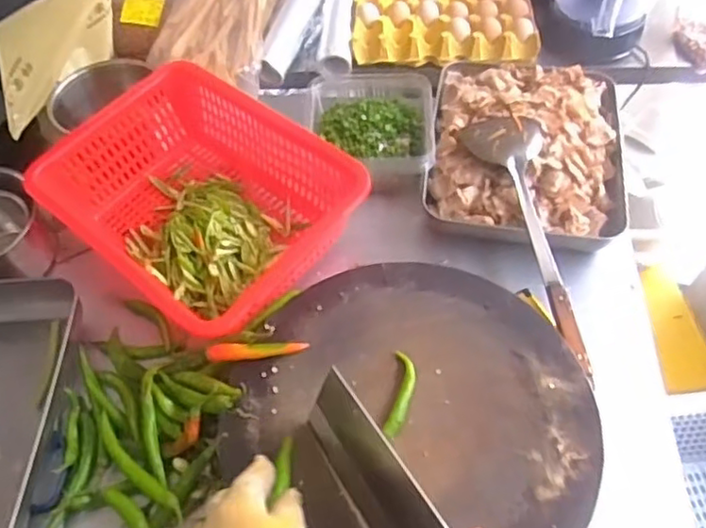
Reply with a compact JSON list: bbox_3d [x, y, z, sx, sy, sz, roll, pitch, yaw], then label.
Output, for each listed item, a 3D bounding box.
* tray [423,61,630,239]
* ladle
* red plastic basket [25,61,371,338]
[{"bbox_3d":[0.223,-0.150,0.823,0.235,0.074,0.304,7,55,8],"label":"tray"},{"bbox_3d":[0.212,-0.034,0.719,0.090,0.038,0.335,-11,67,-5],"label":"ladle"},{"bbox_3d":[-0.179,-0.073,0.744,0.329,0.115,0.244,34,63,23],"label":"red plastic basket"}]

